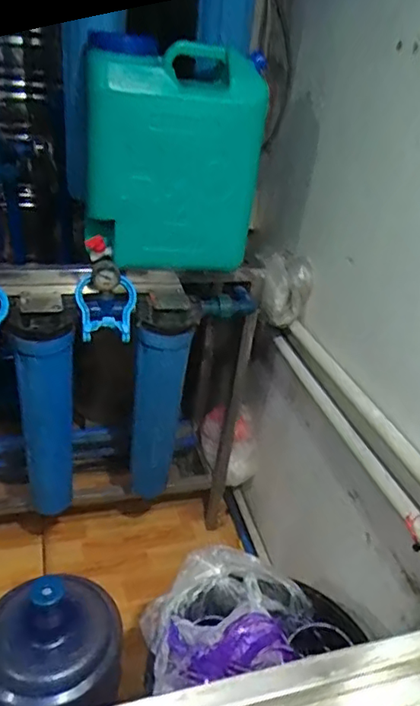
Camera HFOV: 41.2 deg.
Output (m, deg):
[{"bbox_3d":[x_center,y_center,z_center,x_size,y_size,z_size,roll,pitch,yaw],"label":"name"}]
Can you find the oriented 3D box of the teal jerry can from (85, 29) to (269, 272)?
[{"bbox_3d":[-0.084,-0.394,1.132,0.336,0.389,0.207,-3,33,-14],"label":"teal jerry can"}]

